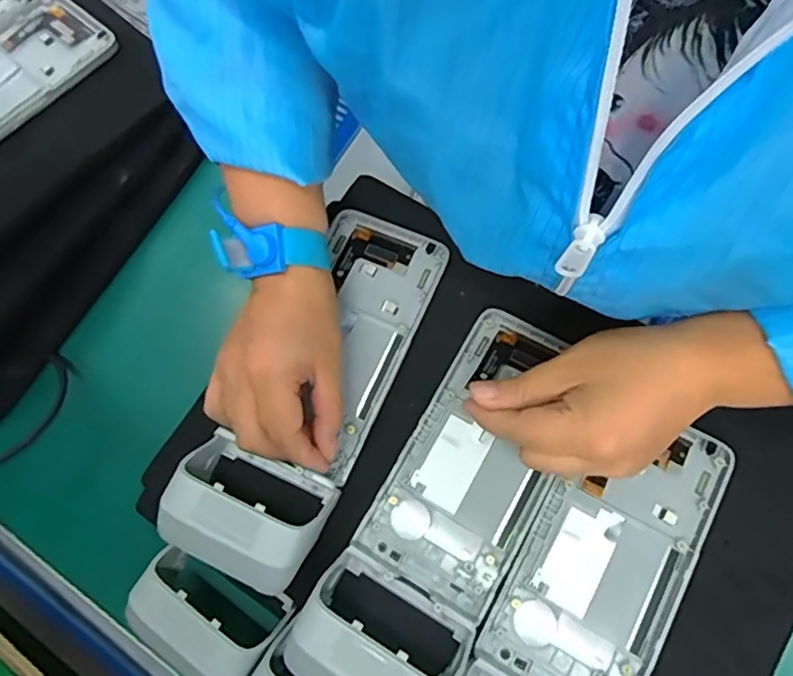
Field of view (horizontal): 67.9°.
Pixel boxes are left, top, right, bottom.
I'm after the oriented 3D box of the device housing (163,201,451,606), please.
[{"bbox_3d":[-0.048,0.028,0.357,0.084,0.050,0.225,26,65,8],"label":"device housing"}]

